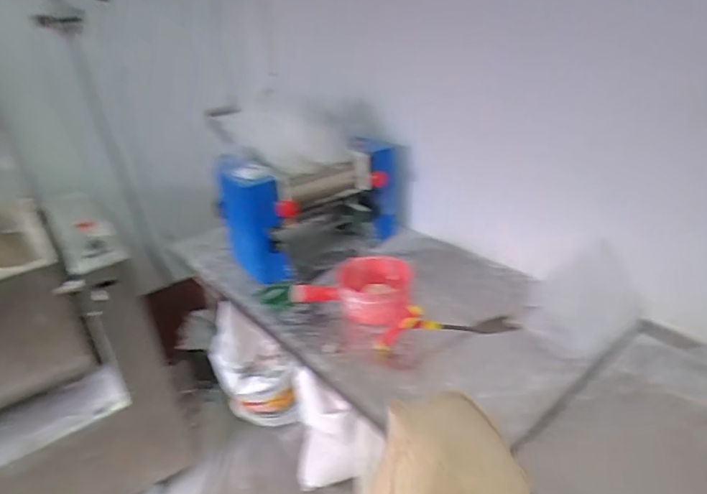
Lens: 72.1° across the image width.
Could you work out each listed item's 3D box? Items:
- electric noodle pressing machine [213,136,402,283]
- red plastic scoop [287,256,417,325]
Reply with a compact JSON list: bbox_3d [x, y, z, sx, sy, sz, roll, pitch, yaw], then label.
[{"bbox_3d":[-0.136,-0.129,1.429,0.456,0.310,0.258,-20,32,-30],"label":"electric noodle pressing machine"},{"bbox_3d":[0.006,0.099,1.173,0.262,0.117,0.194,-1,27,4],"label":"red plastic scoop"}]

